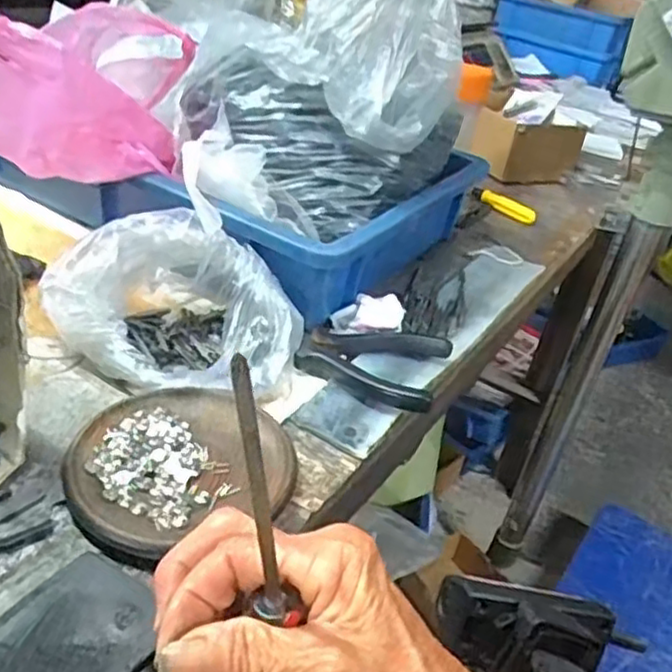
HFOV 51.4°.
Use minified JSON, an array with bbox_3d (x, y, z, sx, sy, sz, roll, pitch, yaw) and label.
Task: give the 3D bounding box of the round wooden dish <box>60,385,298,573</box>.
[{"bbox_3d":[-0.078,0.065,0.360,0.111,0.012,0.113,5,31,-3],"label":"round wooden dish"}]

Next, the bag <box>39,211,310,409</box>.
[{"bbox_3d":[-0.093,-0.023,0.437,0.143,0.074,0.108,16,32,8],"label":"bag"}]

